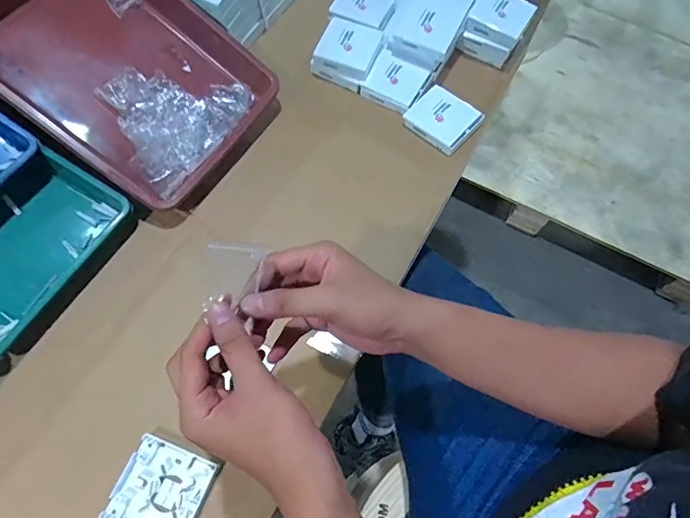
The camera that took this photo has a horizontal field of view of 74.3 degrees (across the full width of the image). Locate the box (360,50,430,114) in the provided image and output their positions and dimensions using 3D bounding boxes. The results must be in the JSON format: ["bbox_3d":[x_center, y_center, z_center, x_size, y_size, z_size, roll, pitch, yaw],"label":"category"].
[{"bbox_3d":[0.075,-0.270,0.696,0.081,0.030,0.079,28,66,9],"label":"box"}]

